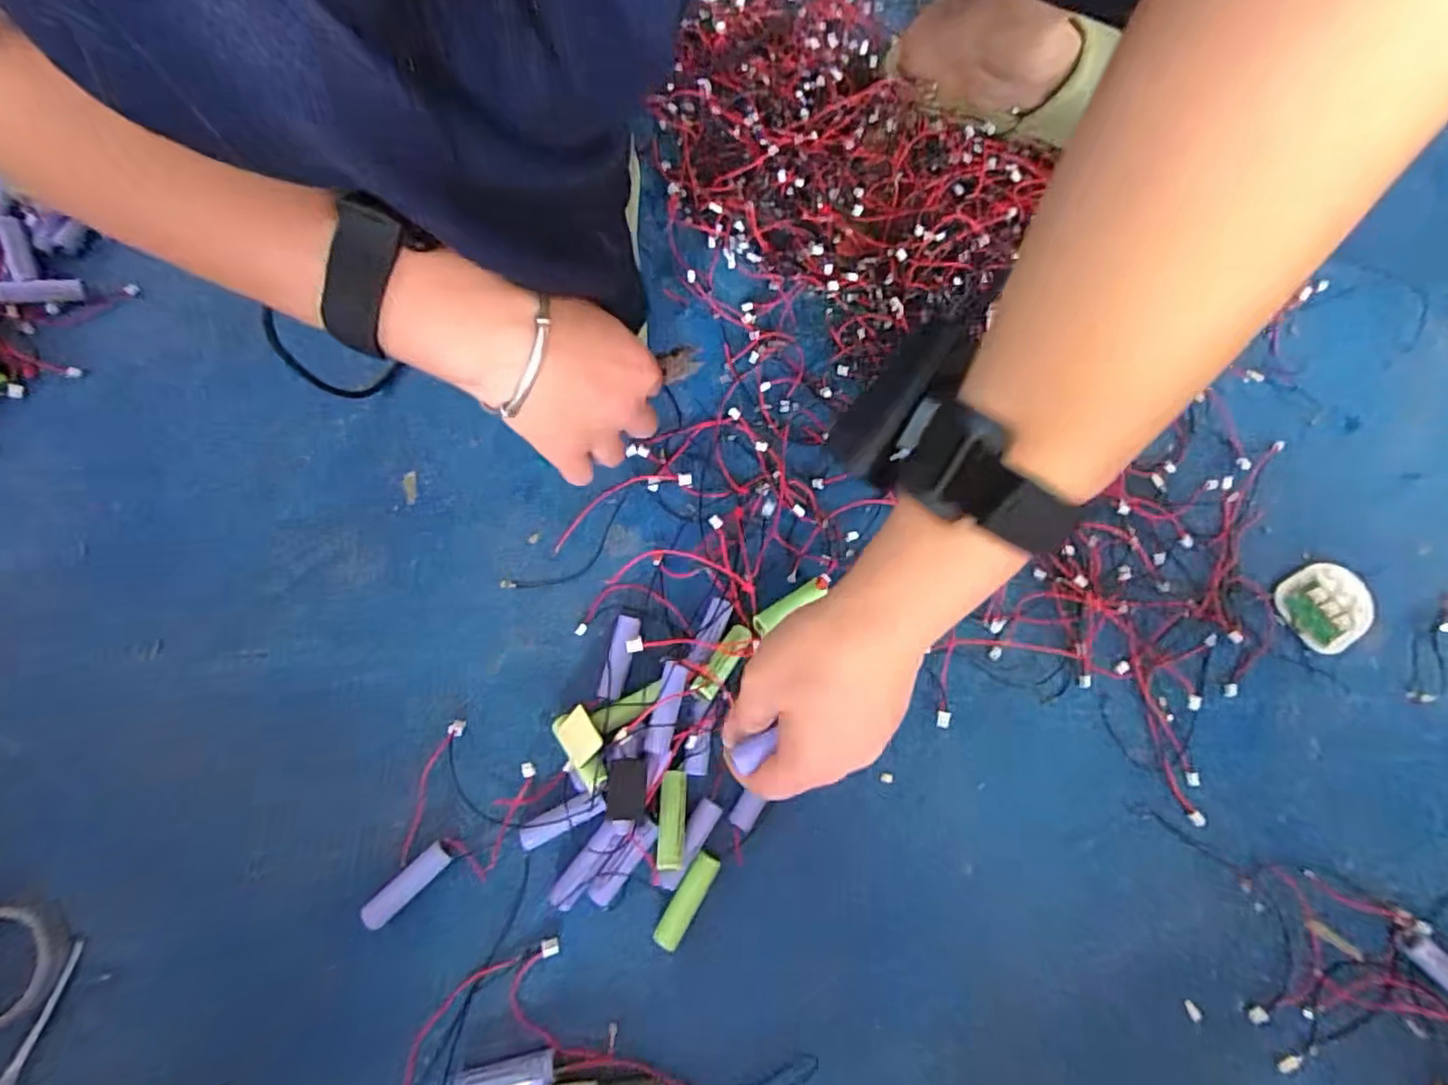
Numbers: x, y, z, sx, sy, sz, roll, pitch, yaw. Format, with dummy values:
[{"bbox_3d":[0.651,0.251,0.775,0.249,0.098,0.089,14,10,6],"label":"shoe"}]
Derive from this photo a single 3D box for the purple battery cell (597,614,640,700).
[{"bbox_3d":[-0.064,0.069,0.383,0.016,0.011,0.049,12,72,4],"label":"purple battery cell"}]

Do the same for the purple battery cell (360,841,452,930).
[{"bbox_3d":[-0.172,0.185,0.347,0.014,0.011,0.050,43,77,12],"label":"purple battery cell"}]

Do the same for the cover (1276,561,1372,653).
[{"bbox_3d":[0.383,0.040,0.405,0.060,0.008,0.049,-29,74,-9],"label":"cover"}]

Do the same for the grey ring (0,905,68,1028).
[{"bbox_3d":[-0.380,0.223,0.334,0.060,0.013,0.057,0,72,0],"label":"grey ring"}]

